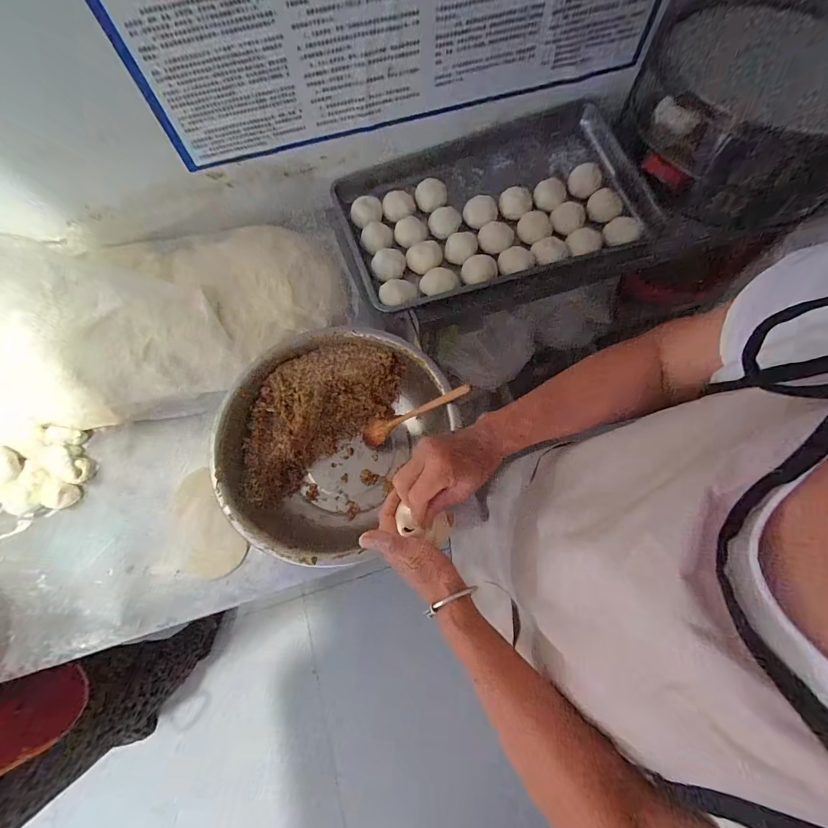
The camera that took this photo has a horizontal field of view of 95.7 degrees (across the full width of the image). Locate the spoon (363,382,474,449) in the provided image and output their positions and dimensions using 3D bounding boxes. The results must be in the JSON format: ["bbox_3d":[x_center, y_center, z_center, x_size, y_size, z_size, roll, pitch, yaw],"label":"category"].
[{"bbox_3d":[-0.003,0.002,0.637,0.224,0.033,0.051,-24,66,28],"label":"spoon"}]

